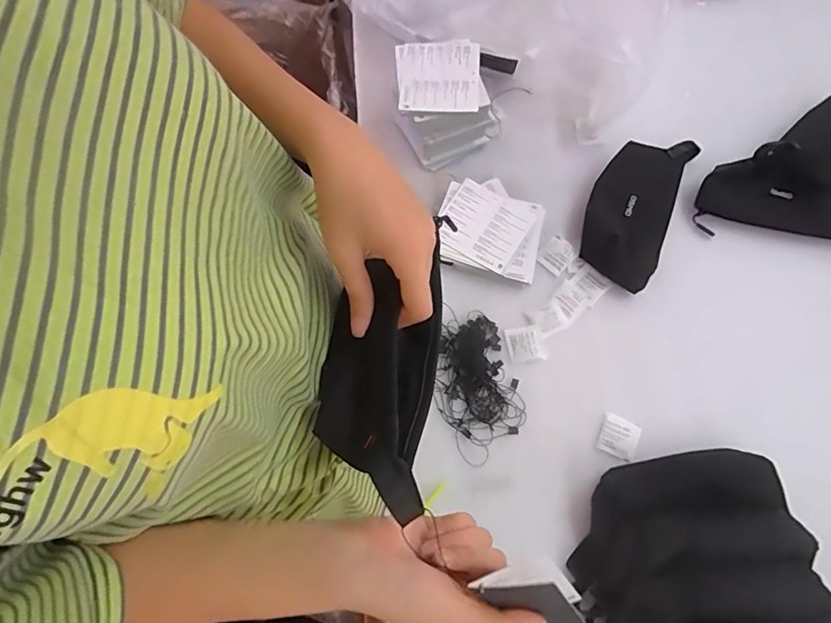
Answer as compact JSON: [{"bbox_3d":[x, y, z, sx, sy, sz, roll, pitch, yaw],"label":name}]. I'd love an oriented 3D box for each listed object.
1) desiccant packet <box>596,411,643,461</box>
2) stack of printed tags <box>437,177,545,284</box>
[{"bbox_3d":[0.216,0.134,0.527,0.038,0.005,0.041,23,74,8],"label":"desiccant packet"},{"bbox_3d":[0.090,-0.103,0.599,0.121,0.022,0.117,15,73,6],"label":"stack of printed tags"}]

